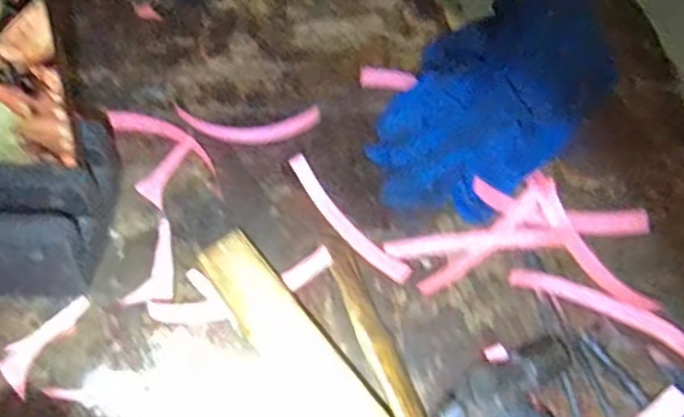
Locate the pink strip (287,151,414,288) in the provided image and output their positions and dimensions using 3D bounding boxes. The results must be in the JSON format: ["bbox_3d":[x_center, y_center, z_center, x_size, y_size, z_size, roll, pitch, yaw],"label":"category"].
[{"bbox_3d":[0.003,0.011,0.567,0.016,0.025,0.147,-29,57,-22],"label":"pink strip"}]

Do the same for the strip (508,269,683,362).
[{"bbox_3d":[0.198,0.075,0.524,0.140,0.021,0.017,25,55,18],"label":"strip"}]

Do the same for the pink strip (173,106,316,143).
[{"bbox_3d":[-0.085,-0.076,0.639,0.127,0.013,0.038,-3,51,-3],"label":"pink strip"}]

